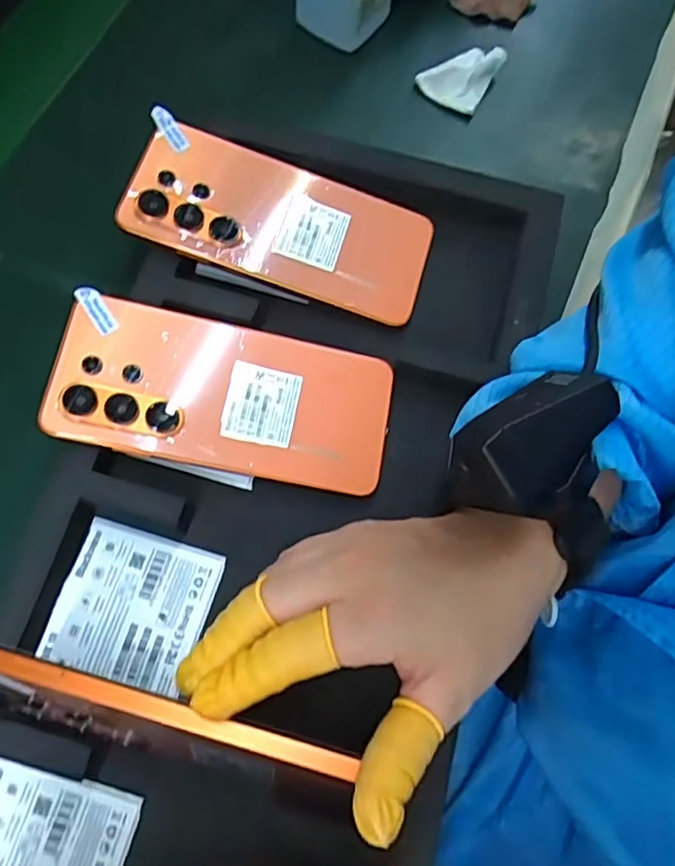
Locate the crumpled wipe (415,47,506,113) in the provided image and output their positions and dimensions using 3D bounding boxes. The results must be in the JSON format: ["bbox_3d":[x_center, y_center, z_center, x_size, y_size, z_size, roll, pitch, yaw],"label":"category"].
[{"bbox_3d":[0.084,-0.246,0.426,0.044,0.022,0.047,29,73,11],"label":"crumpled wipe"}]

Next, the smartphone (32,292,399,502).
[{"bbox_3d":[-0.057,-0.020,0.323,0.169,0.007,0.078,12,70,-8],"label":"smartphone"}]

